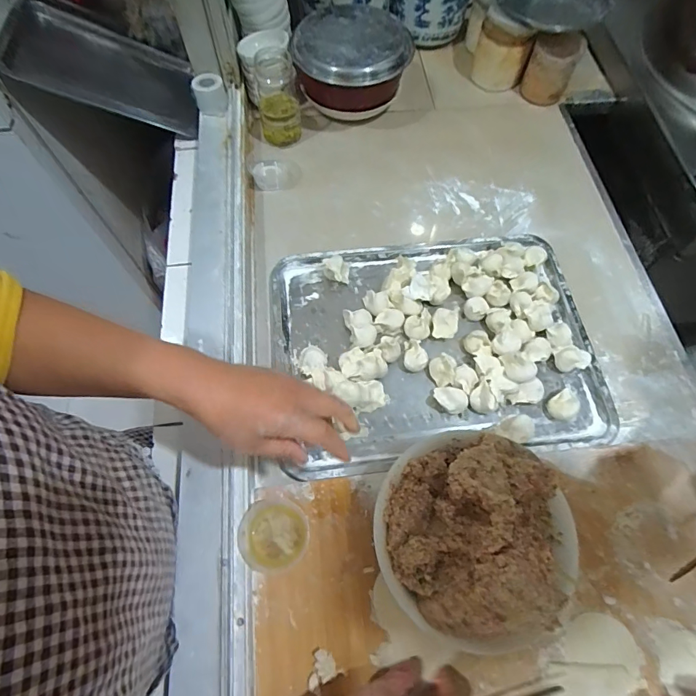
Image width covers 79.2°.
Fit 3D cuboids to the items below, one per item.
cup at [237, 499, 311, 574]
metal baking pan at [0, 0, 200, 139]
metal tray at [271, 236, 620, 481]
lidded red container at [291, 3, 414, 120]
[{"bbox_3d":[-0.078,0.201,0.453,0.068,0.035,0.070,1,65,0],"label":"cup"},{"bbox_3d":[-0.404,-0.469,0.712,0.281,0.046,0.191,7,60,-32],"label":"metal baking pan"},{"bbox_3d":[0.115,-0.013,0.578,0.429,0.035,0.324,-6,66,-3],"label":"metal tray"},{"bbox_3d":[0.007,-0.487,0.747,0.191,0.137,0.200,-1,65,-1],"label":"lidded red container"}]

